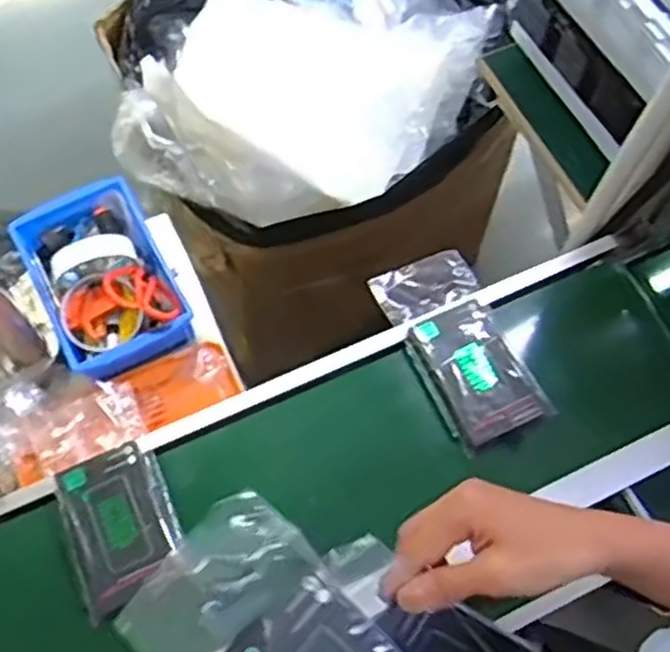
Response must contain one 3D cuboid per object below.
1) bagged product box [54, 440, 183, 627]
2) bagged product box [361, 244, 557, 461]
[{"bbox_3d":[-0.192,0.178,0.701,0.092,0.010,0.137,-22,68,-10],"label":"bagged product box"},{"bbox_3d":[0.124,0.017,0.777,0.095,0.031,0.205,-25,69,-11],"label":"bagged product box"}]

